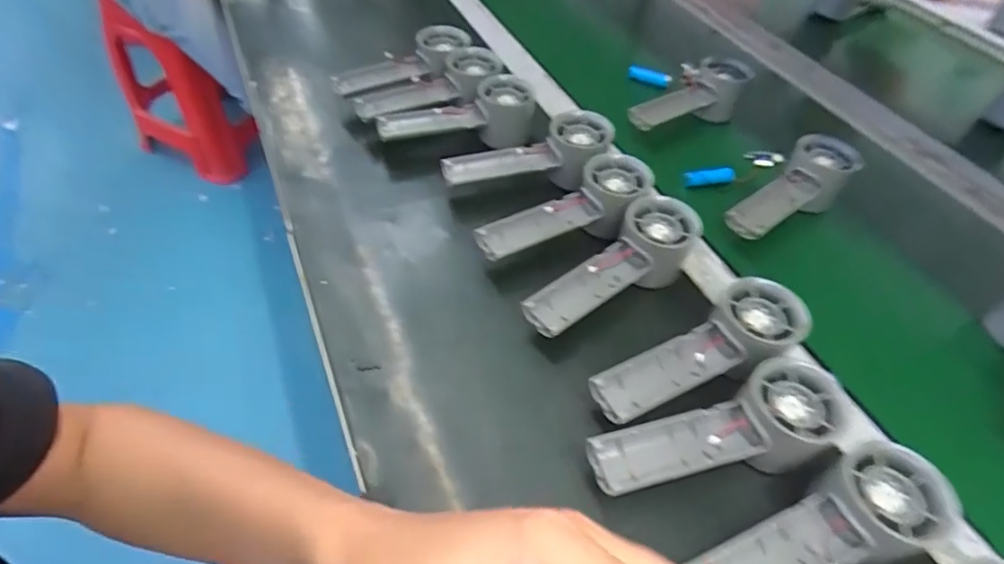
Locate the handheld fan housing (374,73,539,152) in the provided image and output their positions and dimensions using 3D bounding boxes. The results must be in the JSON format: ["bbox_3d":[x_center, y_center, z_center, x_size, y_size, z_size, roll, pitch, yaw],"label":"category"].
[{"bbox_3d":[-0.044,-0.169,0.546,0.163,0.062,0.050,-8,51,-12],"label":"handheld fan housing"}]

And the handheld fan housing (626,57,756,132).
[{"bbox_3d":[0.212,-0.206,0.610,0.160,0.047,0.061,-27,56,-8],"label":"handheld fan housing"}]

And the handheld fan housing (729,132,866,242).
[{"bbox_3d":[0.277,-0.081,0.506,0.156,0.059,0.054,-35,61,-29],"label":"handheld fan housing"}]

